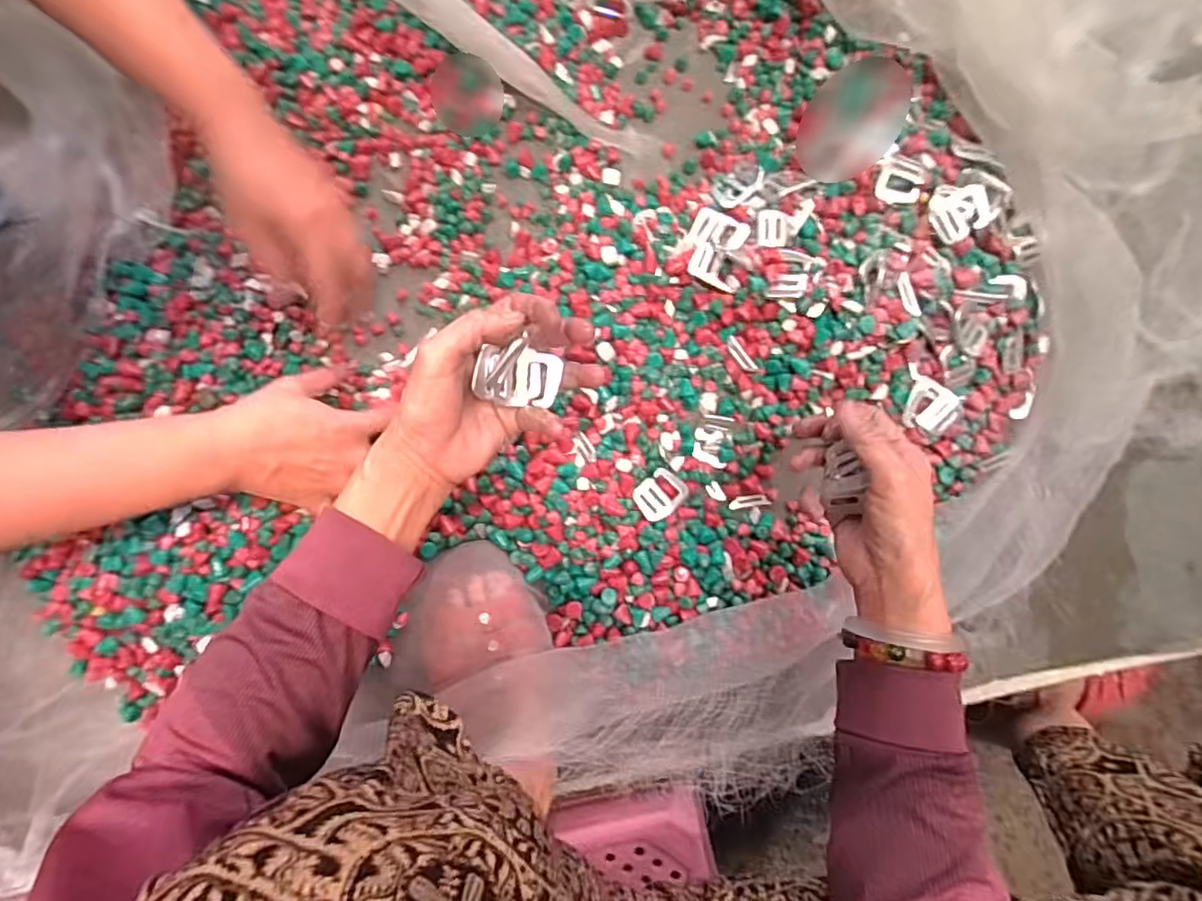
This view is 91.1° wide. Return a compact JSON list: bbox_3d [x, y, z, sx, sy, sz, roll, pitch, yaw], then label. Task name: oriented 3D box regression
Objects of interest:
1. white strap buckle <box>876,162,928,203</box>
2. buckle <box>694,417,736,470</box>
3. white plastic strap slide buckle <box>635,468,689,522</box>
[{"bbox_3d":[0.247,-0.218,0.483,0.036,0.008,0.033,17,87,1],"label":"white strap buckle"},{"bbox_3d":[0.099,-0.009,0.523,0.031,0.011,0.044,13,87,0],"label":"buckle"},{"bbox_3d":[0.051,0.036,0.500,0.047,0.009,0.035,-41,87,-20],"label":"white plastic strap slide buckle"}]

